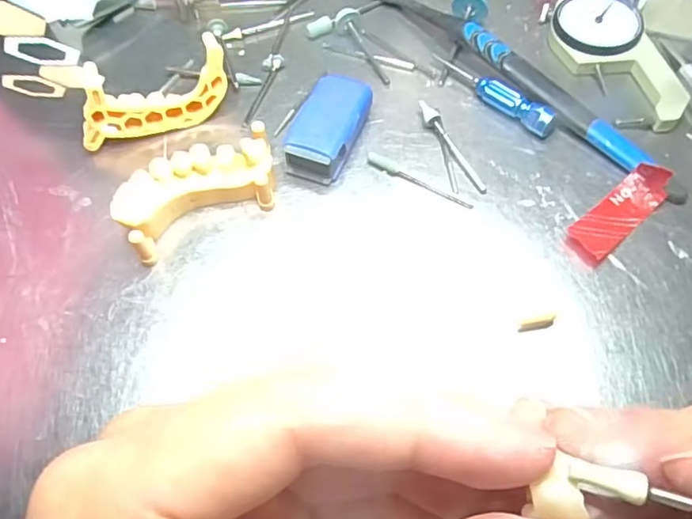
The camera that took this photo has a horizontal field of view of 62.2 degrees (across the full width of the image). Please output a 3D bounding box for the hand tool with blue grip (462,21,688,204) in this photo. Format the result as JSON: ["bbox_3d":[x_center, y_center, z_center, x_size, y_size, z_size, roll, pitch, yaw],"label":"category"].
[{"bbox_3d":[0.090,-0.061,0.234,0.012,0.014,0.111,-36,66,-17],"label":"hand tool with blue grip"}]

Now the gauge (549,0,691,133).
[{"bbox_3d":[0.117,-0.087,0.249,0.039,0.012,0.074,-14,61,-6],"label":"gauge"}]

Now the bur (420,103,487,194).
[{"bbox_3d":[0.043,-0.046,0.231,0.006,0.006,0.047,-27,63,-13],"label":"bur"}]

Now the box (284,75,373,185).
[{"bbox_3d":[-0.006,-0.052,0.230,0.023,0.017,0.046,18,63,12],"label":"box"}]

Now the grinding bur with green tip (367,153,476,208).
[{"bbox_3d":[0.028,-0.031,0.224,0.045,0.004,0.005,30,66,17],"label":"grinding bur with green tip"}]

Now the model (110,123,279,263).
[{"bbox_3d":[-0.054,-0.026,0.215,0.060,0.020,0.028,-27,63,-13],"label":"model"}]

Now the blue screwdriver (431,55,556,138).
[{"bbox_3d":[0.061,-0.072,0.243,0.009,0.010,0.062,-41,67,-19],"label":"blue screwdriver"}]

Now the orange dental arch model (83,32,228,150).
[{"bbox_3d":[-0.078,-0.066,0.232,0.061,0.033,0.015,-23,62,-11],"label":"orange dental arch model"}]

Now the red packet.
[{"bbox_3d":[0.100,-0.017,0.211,0.047,0.010,0.016,-38,66,-18],"label":"red packet"}]

